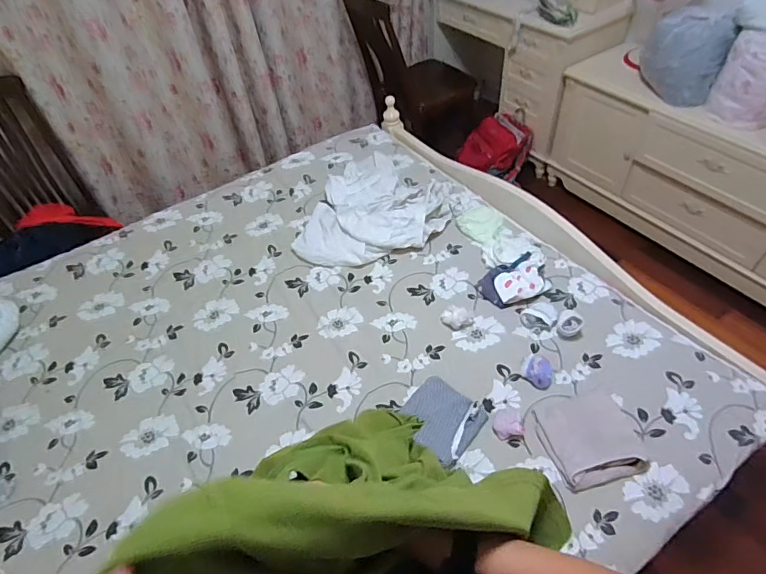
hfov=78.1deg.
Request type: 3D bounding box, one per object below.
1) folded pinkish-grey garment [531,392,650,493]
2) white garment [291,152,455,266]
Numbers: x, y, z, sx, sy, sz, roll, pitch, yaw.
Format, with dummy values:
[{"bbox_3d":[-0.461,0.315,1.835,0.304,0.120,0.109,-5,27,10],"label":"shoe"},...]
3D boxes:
[{"bbox_3d":[0.480,0.349,1.099,0.206,0.036,0.207,-12,48,-6],"label":"folded pinkish-grey garment"},{"bbox_3d":[-0.006,-0.294,1.697,0.480,0.087,0.592,12,50,15],"label":"white garment"}]

